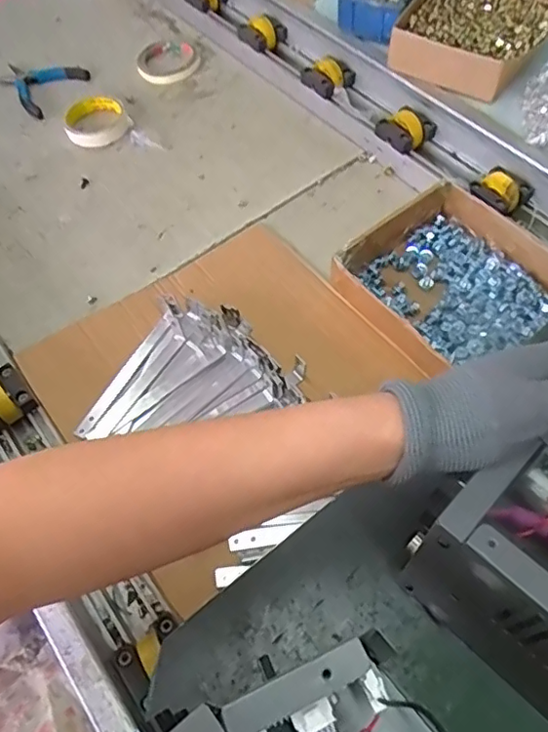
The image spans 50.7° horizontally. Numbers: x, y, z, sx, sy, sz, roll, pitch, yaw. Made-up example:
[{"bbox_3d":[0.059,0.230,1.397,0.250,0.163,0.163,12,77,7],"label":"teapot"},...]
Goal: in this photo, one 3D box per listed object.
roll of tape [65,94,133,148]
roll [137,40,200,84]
[{"bbox_3d":[-0.248,-0.341,0.806,0.083,0.021,0.083,-2,60,3],"label":"roll of tape"},{"bbox_3d":[-0.160,-0.461,0.881,0.089,0.013,0.097,-2,60,3],"label":"roll"}]

